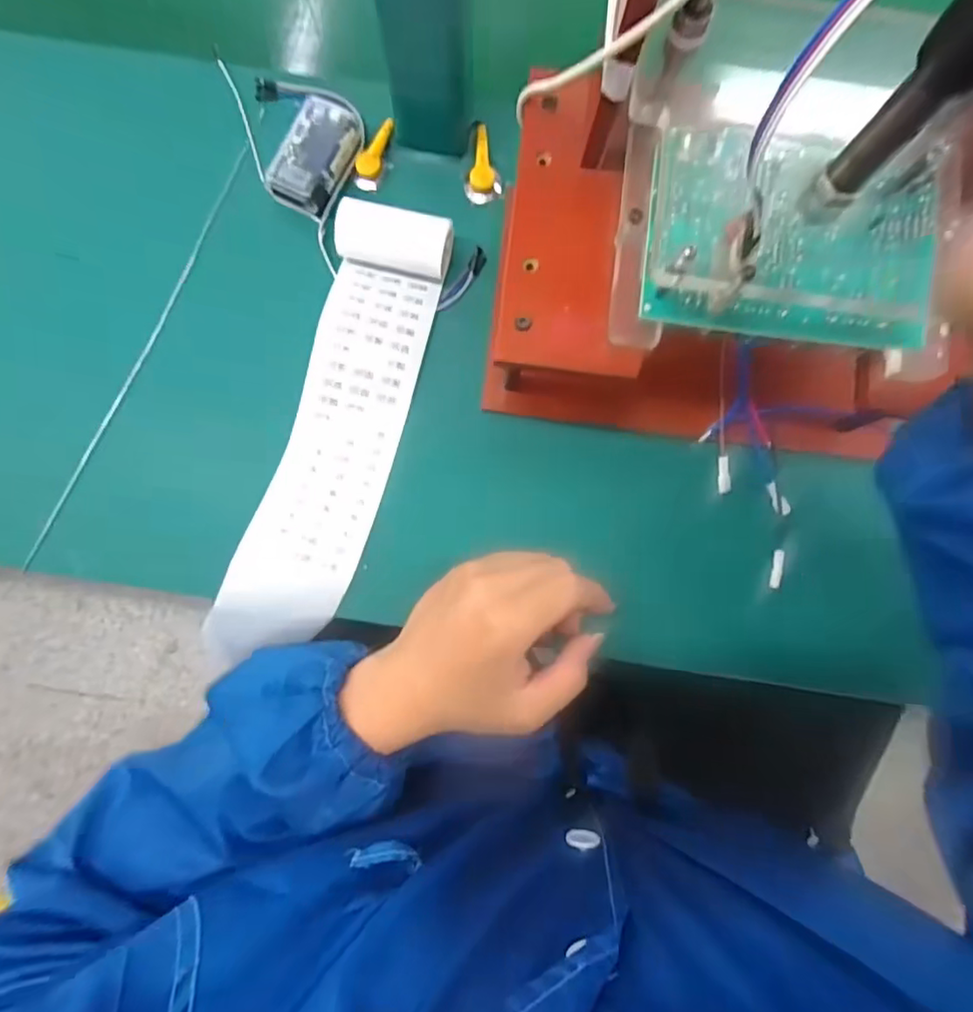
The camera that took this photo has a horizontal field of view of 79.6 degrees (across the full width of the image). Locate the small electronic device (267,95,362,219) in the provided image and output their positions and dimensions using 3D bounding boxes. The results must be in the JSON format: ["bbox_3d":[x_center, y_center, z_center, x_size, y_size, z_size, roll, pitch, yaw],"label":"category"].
[{"bbox_3d":[-0.108,-0.223,0.373,0.039,0.018,0.073,28,83,2],"label":"small electronic device"}]

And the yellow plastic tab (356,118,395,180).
[{"bbox_3d":[-0.073,-0.232,0.380,0.014,0.010,0.039,22,83,1],"label":"yellow plastic tab"}]

